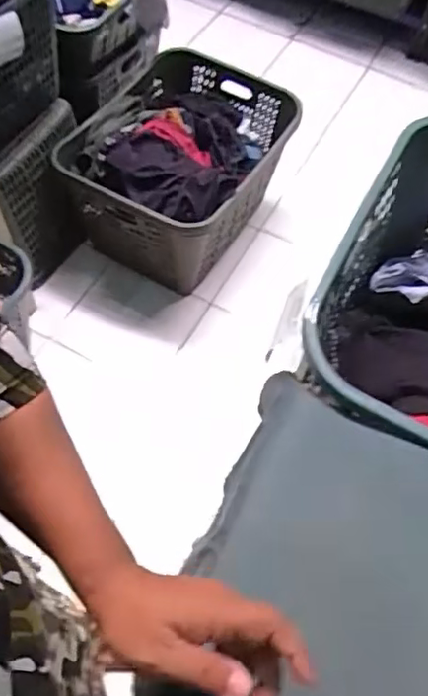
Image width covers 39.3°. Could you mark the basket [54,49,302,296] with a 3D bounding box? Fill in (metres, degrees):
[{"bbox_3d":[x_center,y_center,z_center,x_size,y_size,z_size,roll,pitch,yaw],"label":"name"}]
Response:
[{"bbox_3d":[-0.077,-0.421,1.469,0.401,0.361,0.487,23,60,10],"label":"basket"}]

